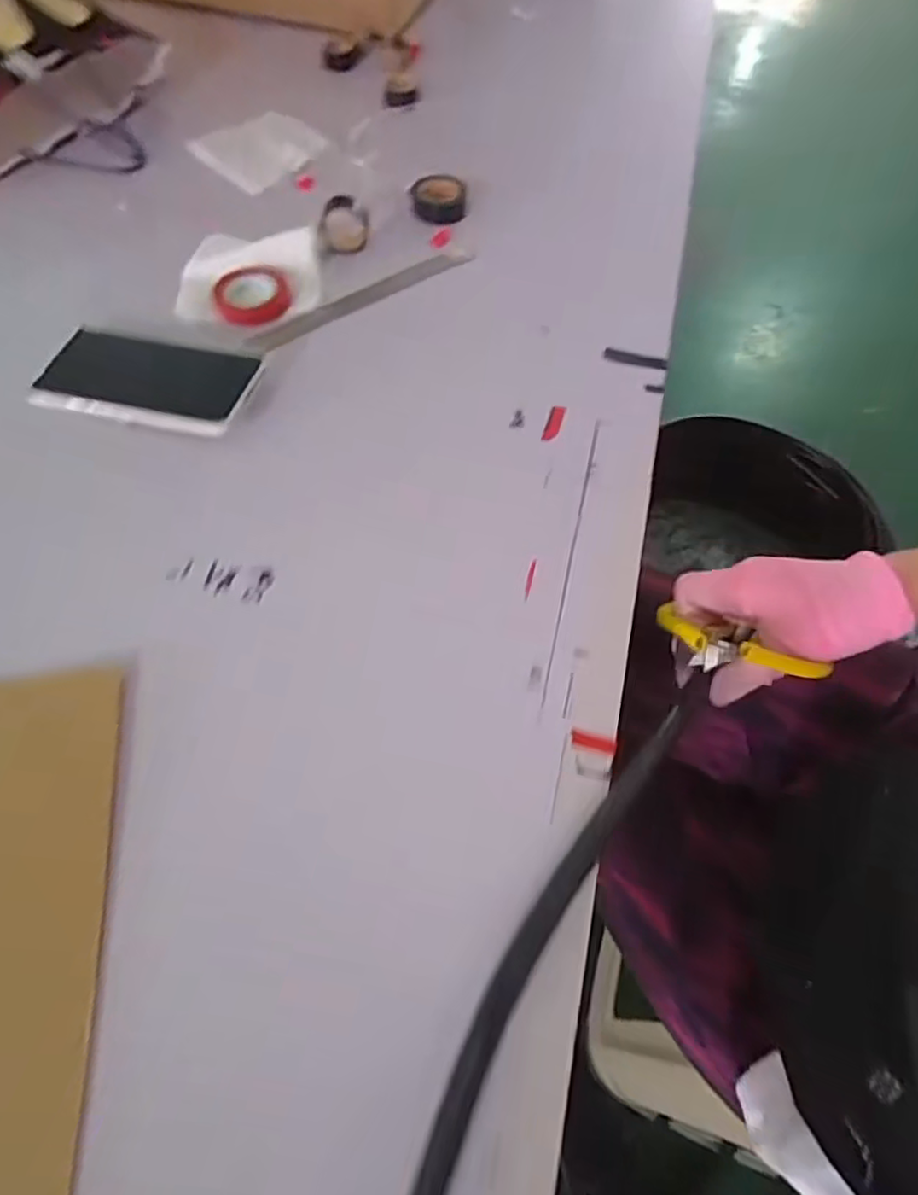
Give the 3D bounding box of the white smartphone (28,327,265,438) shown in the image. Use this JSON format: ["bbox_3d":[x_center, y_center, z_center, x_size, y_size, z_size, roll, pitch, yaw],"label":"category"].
[{"bbox_3d":[-0.226,-0.158,0.459,0.160,0.014,0.075,13,61,6],"label":"white smartphone"}]

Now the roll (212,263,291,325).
[{"bbox_3d":[-0.168,-0.245,0.519,0.061,0.017,0.058,1,60,-1],"label":"roll"}]

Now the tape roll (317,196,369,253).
[{"bbox_3d":[-0.100,-0.318,0.547,0.043,0.044,0.020,-12,61,-8],"label":"tape roll"}]

